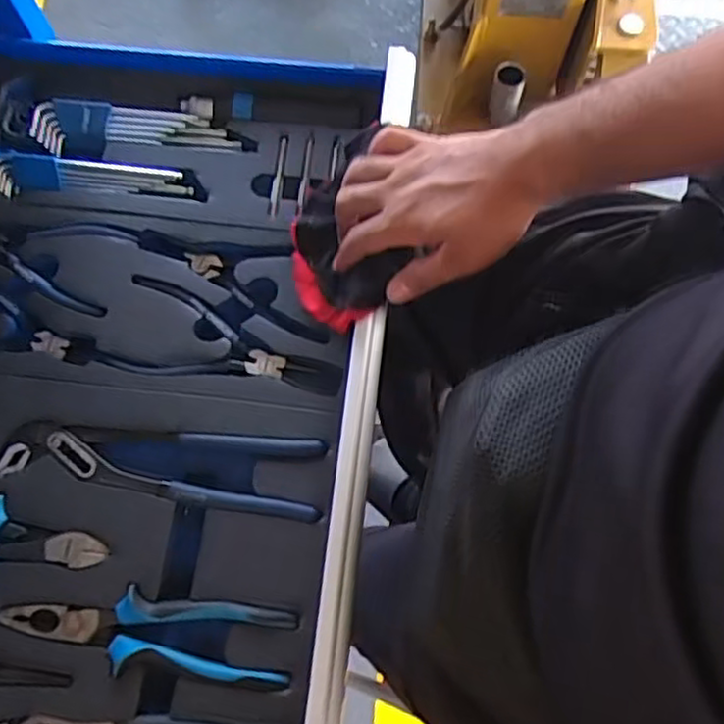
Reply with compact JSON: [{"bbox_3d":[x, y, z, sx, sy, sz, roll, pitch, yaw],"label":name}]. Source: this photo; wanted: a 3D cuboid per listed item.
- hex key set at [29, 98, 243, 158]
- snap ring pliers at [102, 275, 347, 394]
[{"bbox_3d":[-0.199,-0.198,0.600,0.177,0.016,0.048,6,74,3],"label":"hex key set"},{"bbox_3d":[-0.105,-0.009,0.537,0.184,0.007,0.076,17,75,6],"label":"snap ring pliers"}]

